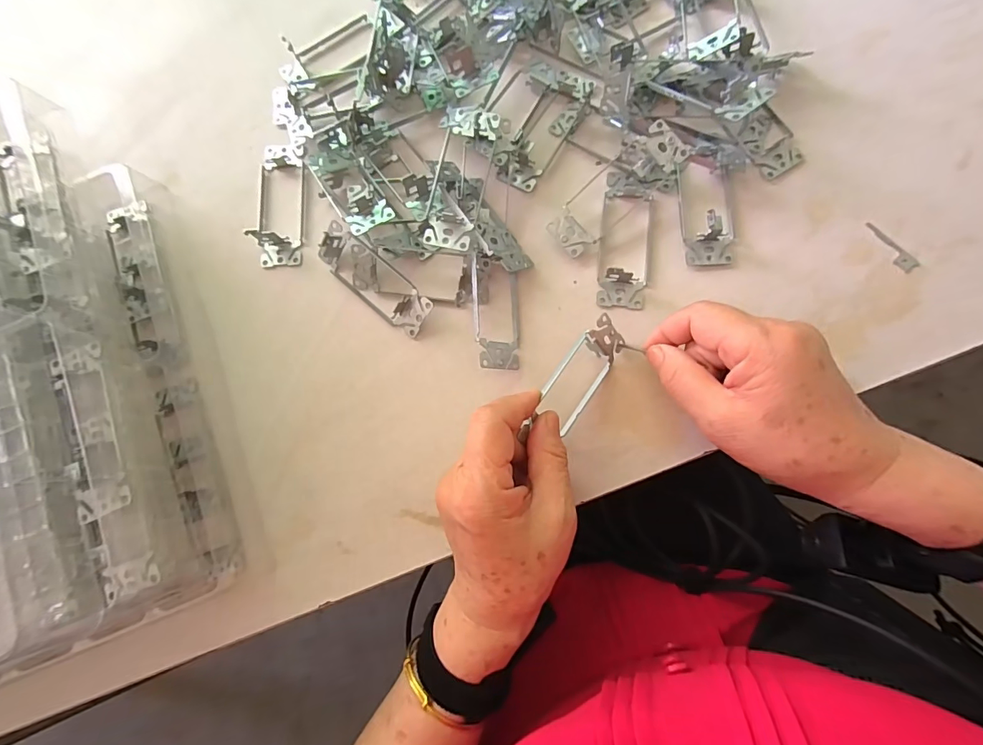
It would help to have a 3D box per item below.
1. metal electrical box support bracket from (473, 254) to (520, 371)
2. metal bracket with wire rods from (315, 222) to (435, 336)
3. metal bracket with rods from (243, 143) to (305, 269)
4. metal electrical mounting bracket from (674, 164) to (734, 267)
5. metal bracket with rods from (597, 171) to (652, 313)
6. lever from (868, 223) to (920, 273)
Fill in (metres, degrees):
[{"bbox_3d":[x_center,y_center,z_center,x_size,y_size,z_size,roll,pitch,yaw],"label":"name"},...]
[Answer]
[{"bbox_3d":[0.004,-0.041,0.313,0.031,0.026,0.078,-3,81,5],"label":"metal electrical box support bracket"},{"bbox_3d":[-0.090,-0.070,0.322,0.101,0.033,0.033,40,87,9],"label":"metal bracket with wire rods"},{"bbox_3d":[-0.173,-0.139,0.349,0.038,0.022,0.105,-4,81,5],"label":"metal bracket with rods"},{"bbox_3d":[0.156,-0.116,0.310,0.037,0.020,0.074,-3,82,5],"label":"metal electrical mounting bracket"},{"bbox_3d":[0.099,-0.099,0.316,0.037,0.022,0.103,5,82,6],"label":"metal bracket with rods"},{"bbox_3d":[0.280,-0.088,0.307,0.012,0.004,0.043,-40,80,-1],"label":"lever"}]

